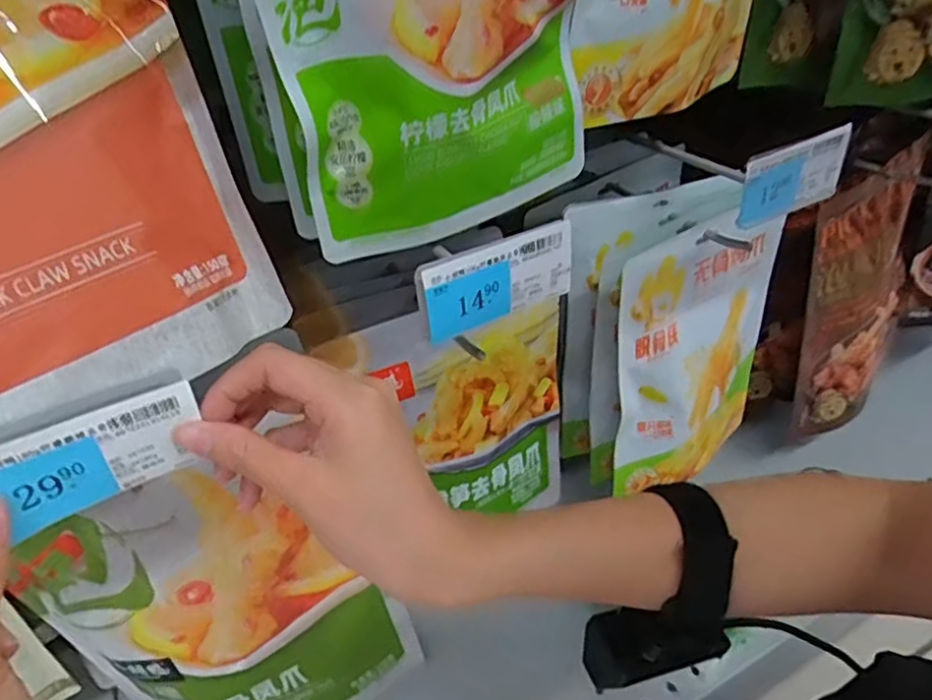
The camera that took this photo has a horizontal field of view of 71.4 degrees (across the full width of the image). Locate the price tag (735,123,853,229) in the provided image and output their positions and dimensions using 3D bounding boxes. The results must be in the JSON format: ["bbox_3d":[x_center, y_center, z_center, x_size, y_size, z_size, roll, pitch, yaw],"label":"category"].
[{"bbox_3d":[0.187,-0.098,0.367,0.075,0.047,0.005,-23,44,-14],"label":"price tag"}]

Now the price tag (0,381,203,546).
[{"bbox_3d":[-0.135,0.040,0.236,0.076,0.037,0.006,-27,46,-24],"label":"price tag"}]

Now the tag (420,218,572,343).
[{"bbox_3d":[0.017,-0.033,0.304,0.078,0.038,0.005,-22,44,-20],"label":"tag"}]

